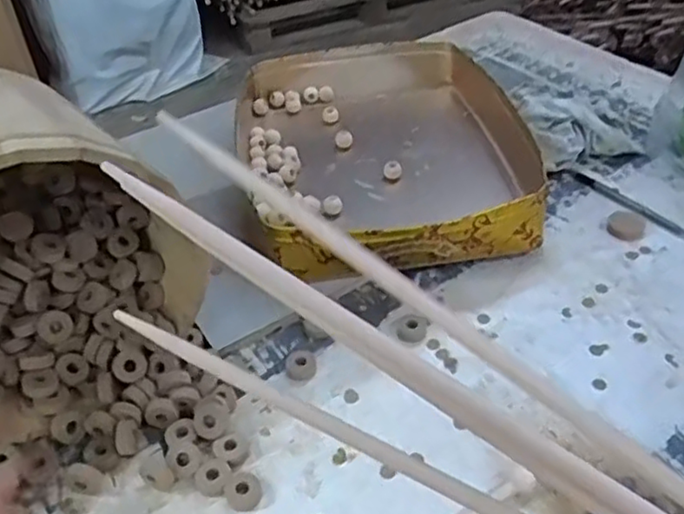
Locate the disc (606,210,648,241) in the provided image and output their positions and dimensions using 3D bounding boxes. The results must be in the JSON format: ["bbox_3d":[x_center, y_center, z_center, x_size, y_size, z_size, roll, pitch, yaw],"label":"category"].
[{"bbox_3d":[0.287,-0.032,0.669,0.045,0.008,0.036,-31,49,-28],"label":"disc"}]

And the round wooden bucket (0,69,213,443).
[{"bbox_3d":[-0.262,-0.022,0.511,0.219,0.201,0.221,-28,47,-26],"label":"round wooden bucket"}]

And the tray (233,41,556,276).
[{"bbox_3d":[0.041,-0.123,0.740,0.291,0.069,0.380,-9,42,-7],"label":"tray"}]

